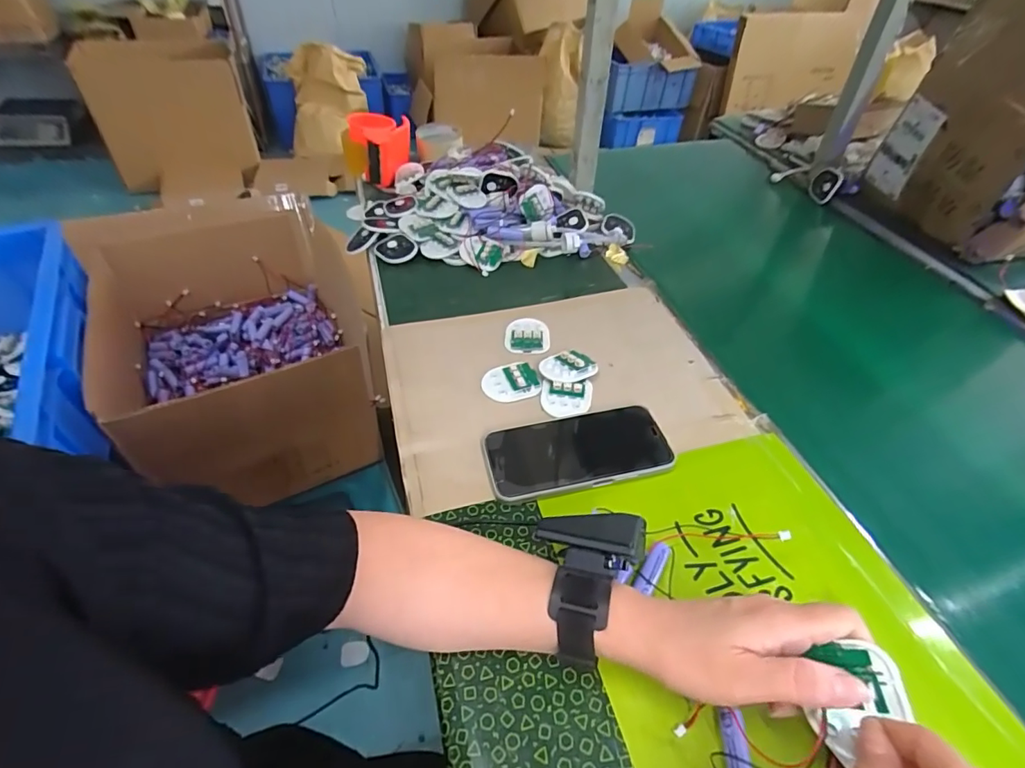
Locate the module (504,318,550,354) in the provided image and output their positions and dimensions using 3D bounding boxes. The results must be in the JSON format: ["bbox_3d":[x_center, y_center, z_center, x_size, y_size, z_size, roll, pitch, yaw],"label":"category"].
[{"bbox_3d":[0.016,-0.055,0.565,0.048,0.009,0.056,3,45,2],"label":"module"}]

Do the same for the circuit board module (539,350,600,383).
[{"bbox_3d":[0.056,-0.017,0.518,0.050,0.013,0.049,35,53,29],"label":"circuit board module"}]

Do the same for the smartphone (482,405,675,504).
[{"bbox_3d":[0.057,0.059,0.446,0.157,0.014,0.076,-9,46,-11],"label":"smartphone"}]

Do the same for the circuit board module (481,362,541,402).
[{"bbox_3d":[-0.002,-0.003,0.511,0.056,0.009,0.047,-8,46,-10],"label":"circuit board module"}]

